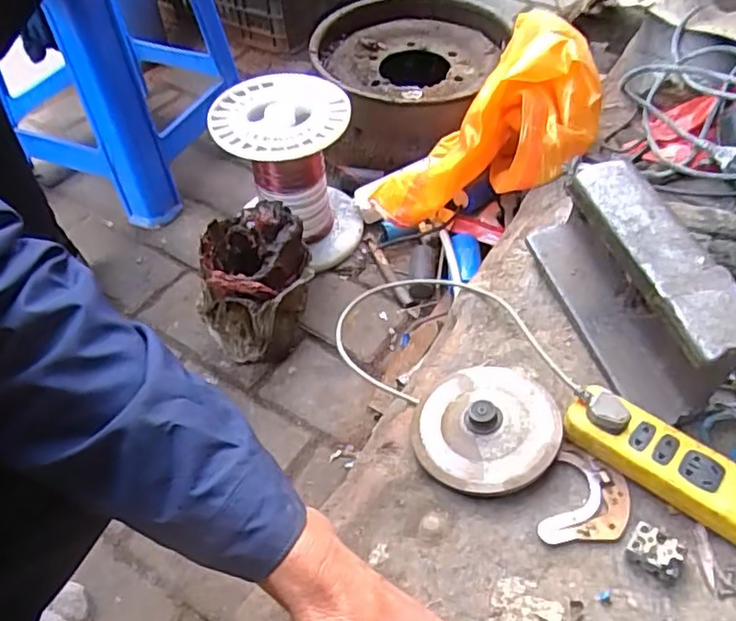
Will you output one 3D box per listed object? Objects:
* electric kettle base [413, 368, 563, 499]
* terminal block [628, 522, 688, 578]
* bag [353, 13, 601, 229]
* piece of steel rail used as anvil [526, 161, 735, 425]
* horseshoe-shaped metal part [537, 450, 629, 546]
[{"bbox_3d":[0.116,0.109,0.612,0.136,0.027,0.144,0,50,1],"label":"electric kettle base"},{"bbox_3d":[0.244,0.202,0.527,0.042,0.027,0.028,33,58,25],"label":"terminal block"},{"bbox_3d":[0.160,-0.253,0.959,0.403,0.174,0.246,-34,45,25],"label":"bag"},{"bbox_3d":[0.268,-0.030,0.641,0.070,0.144,0.275,-14,51,-11],"label":"piece of steel rail used as anvil"},{"bbox_3d":[0.200,0.177,0.568,0.068,0.011,0.091,19,53,16],"label":"horseshoe-shaped metal part"}]

